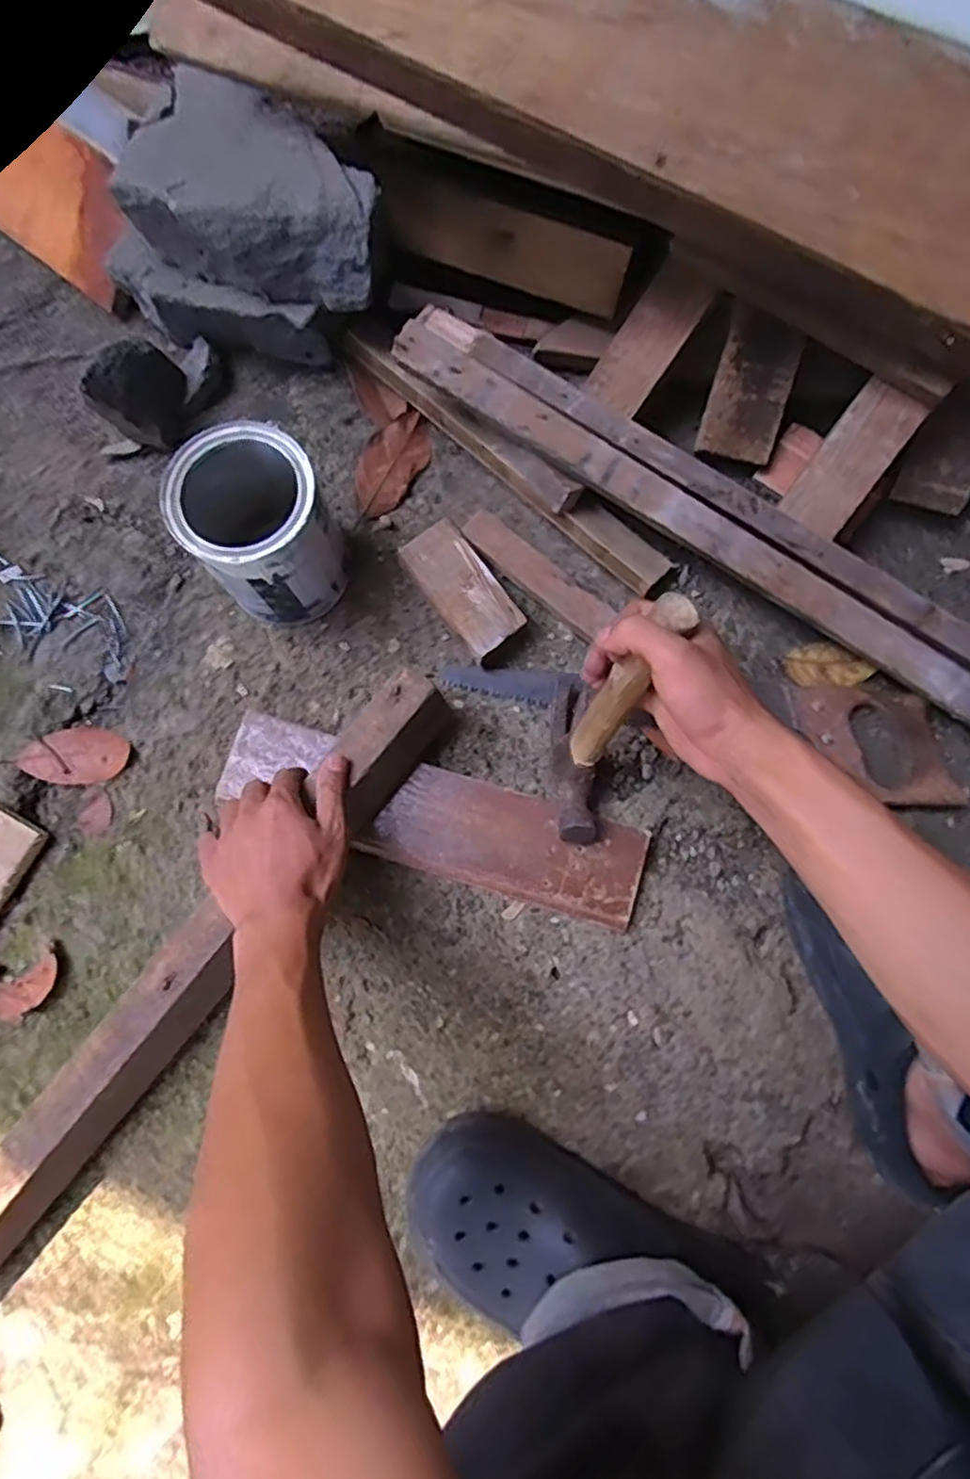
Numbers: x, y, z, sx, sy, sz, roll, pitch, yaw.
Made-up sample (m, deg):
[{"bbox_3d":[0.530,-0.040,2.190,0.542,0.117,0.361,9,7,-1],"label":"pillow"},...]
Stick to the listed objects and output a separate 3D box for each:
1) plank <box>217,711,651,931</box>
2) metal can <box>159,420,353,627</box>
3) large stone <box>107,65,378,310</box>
[{"bbox_3d":[-0.045,0.064,0.580,0.348,0.018,0.083,17,80,3],"label":"plank"},{"bbox_3d":[-0.174,-0.164,0.562,0.105,0.131,0.113,0,79,0],"label":"metal can"},{"bbox_3d":[-0.171,-0.424,0.557,0.191,0.073,0.122,25,81,3],"label":"large stone"}]

